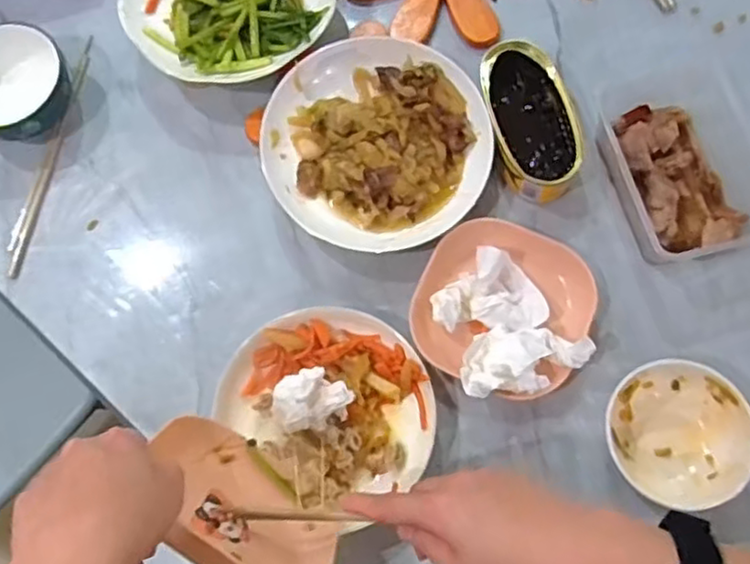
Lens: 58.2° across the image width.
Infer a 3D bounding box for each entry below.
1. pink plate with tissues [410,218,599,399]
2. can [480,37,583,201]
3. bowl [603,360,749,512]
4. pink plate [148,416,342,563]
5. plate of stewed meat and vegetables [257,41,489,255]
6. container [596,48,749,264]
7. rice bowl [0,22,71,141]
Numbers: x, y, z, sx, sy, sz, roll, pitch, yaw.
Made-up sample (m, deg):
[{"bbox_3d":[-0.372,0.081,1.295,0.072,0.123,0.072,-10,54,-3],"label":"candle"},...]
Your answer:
[{"bbox_3d":[0.108,0.023,0.567,0.141,0.050,0.147,-1,72,2],"label":"pink plate with tissues"},{"bbox_3d":[0.142,-0.145,0.620,0.071,0.053,0.140,-13,72,-2],"label":"can"},{"bbox_3d":[0.237,0.120,0.531,0.096,0.054,0.105,-1,72,2],"label":"bowl"},{"bbox_3d":[-0.093,0.151,0.455,0.144,0.113,0.040,39,109,2],"label":"pink plate"},{"bbox_3d":[0.001,-0.123,0.618,0.194,0.052,0.194,-1,72,2],"label":"plate of stewed meat and vegetables"},{"bbox_3d":[0.282,-0.122,0.608,0.134,0.047,0.191,-15,72,-2],"label":"container"},{"bbox_3d":[-0.341,-0.182,0.643,0.105,0.062,0.102,-1,72,2],"label":"rice bowl"}]

